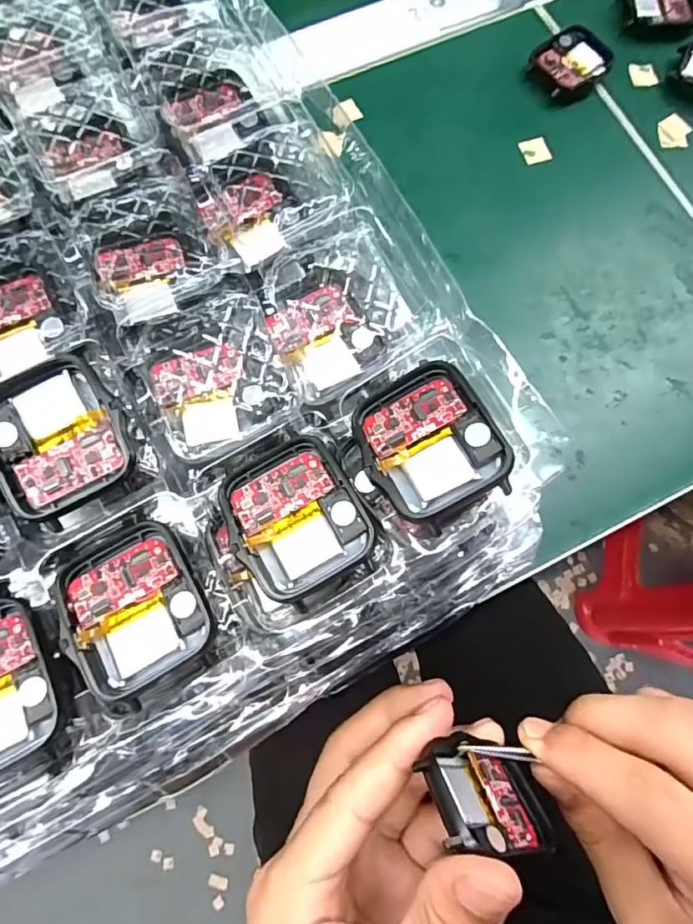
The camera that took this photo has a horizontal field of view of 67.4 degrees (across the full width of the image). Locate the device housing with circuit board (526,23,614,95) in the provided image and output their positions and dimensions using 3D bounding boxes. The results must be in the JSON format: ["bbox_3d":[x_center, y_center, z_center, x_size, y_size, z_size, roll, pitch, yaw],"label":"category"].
[{"bbox_3d":[0.131,-0.236,0.308,0.046,0.013,0.038,-38,80,-10],"label":"device housing with circuit board"}]

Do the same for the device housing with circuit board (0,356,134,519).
[{"bbox_3d":[-0.088,-0.009,0.156,0.037,0.007,0.044,-25,78,-8],"label":"device housing with circuit board"}]

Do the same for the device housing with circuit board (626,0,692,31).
[{"bbox_3d":[0.193,-0.282,0.319,0.044,0.008,0.038,-7,76,-3],"label":"device housing with circuit board"}]

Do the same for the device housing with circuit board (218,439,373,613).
[{"bbox_3d":[-0.016,0.016,0.156,0.037,0.009,0.045,-29,78,-8],"label":"device housing with circuit board"}]

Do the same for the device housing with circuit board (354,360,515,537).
[{"bbox_3d":[0.025,-0.006,0.155,0.037,0.006,0.046,-31,70,7],"label":"device housing with circuit board"}]

